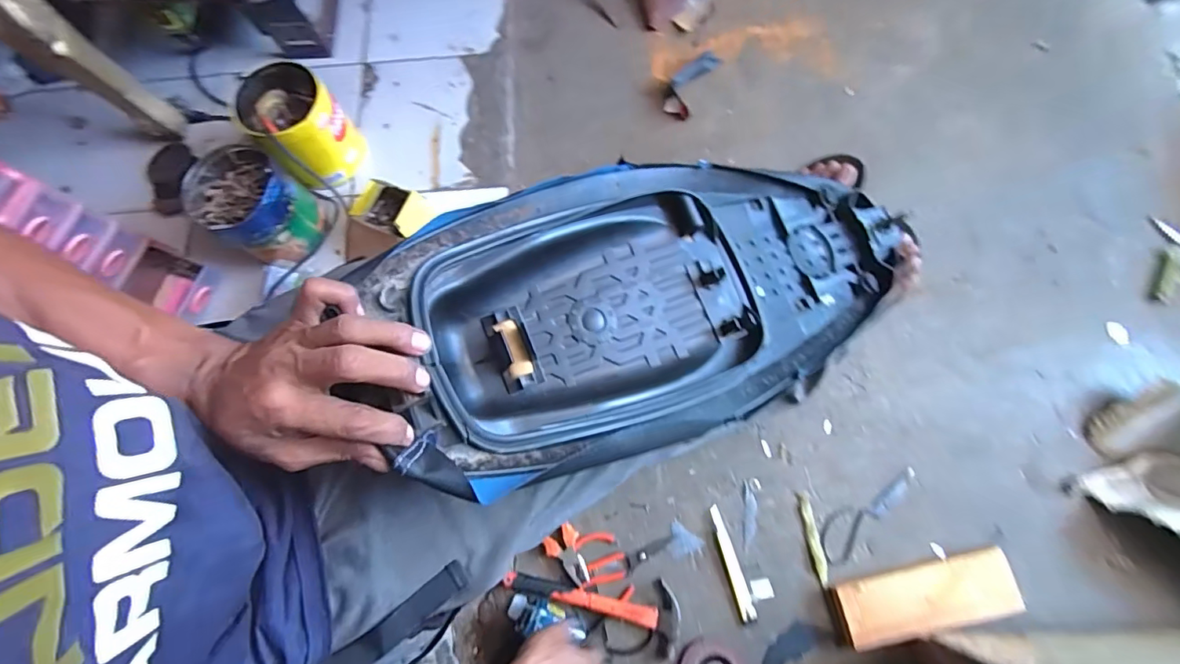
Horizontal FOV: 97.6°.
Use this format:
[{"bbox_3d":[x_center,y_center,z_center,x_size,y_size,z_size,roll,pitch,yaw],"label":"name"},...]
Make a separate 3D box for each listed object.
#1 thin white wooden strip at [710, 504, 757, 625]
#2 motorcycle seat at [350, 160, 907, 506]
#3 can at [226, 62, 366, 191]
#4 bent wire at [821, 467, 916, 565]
[{"bbox_3d":[0.209,0.342,0.763,0.023,0.015,0.159,-16,75,-2],"label":"thin white wooden strip"},{"bbox_3d":[0.110,-0.046,0.545,0.643,0.094,0.255,-18,74,-31],"label":"motorcycle seat"},{"bbox_3d":[-0.489,-0.346,0.896,0.142,0.151,0.156,-44,78,-9],"label":"can"},{"bbox_3d":[0.409,0.265,0.767,0.185,0.010,0.053,-42,78,-9],"label":"bent wire"}]

